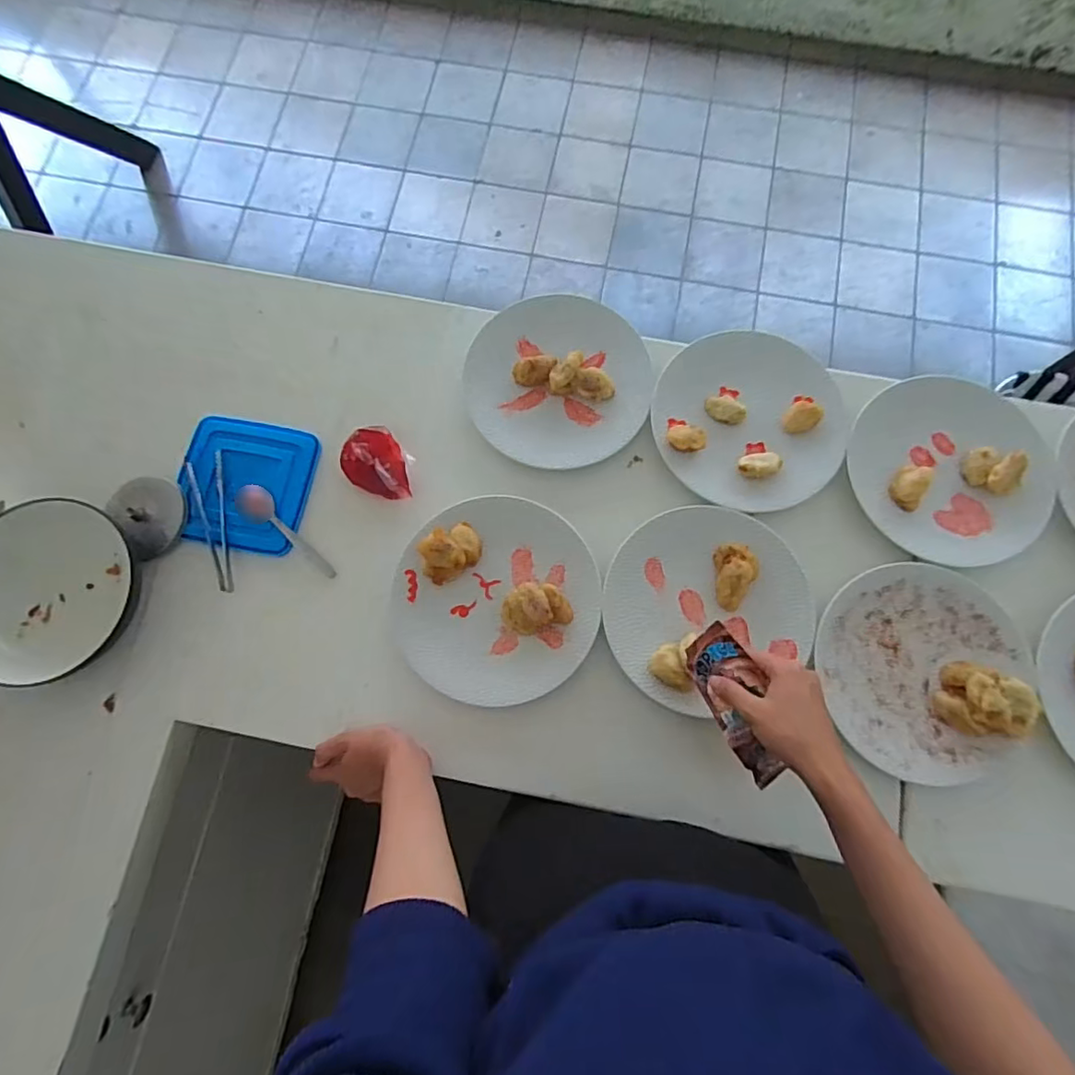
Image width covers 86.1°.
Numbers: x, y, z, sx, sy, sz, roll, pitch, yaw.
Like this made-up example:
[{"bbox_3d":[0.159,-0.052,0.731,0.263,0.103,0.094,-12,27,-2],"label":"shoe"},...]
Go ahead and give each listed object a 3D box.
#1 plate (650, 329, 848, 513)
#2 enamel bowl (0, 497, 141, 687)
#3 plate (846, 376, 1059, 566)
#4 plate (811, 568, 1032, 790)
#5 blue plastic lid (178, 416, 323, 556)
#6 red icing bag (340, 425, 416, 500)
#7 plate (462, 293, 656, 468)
[{"bbox_3d":[0.219,-0.126,0.605,0.186,0.019,0.192,0,77,1],"label":"plate"},{"bbox_3d":[-0.470,0.049,0.556,0.155,0.058,0.167,0,77,1],"label":"enamel bowl"},{"bbox_3d":[0.428,-0.075,0.586,0.191,0.022,0.199,-24,77,-4],"label":"plate"},{"bbox_3d":[0.364,0.125,0.547,0.193,0.013,0.191,0,77,1],"label":"plate"},{"bbox_3d":[-0.306,-0.057,0.605,0.132,0.008,0.137,8,77,3],"label":"blue plastic lid"},{"bbox_3d":[-0.165,-0.075,0.599,0.062,0.026,0.086,-43,79,-8],"label":"red icing bag"},{"bbox_3d":[0.024,-0.170,0.619,0.192,0.031,0.188,0,77,1],"label":"plate"}]

